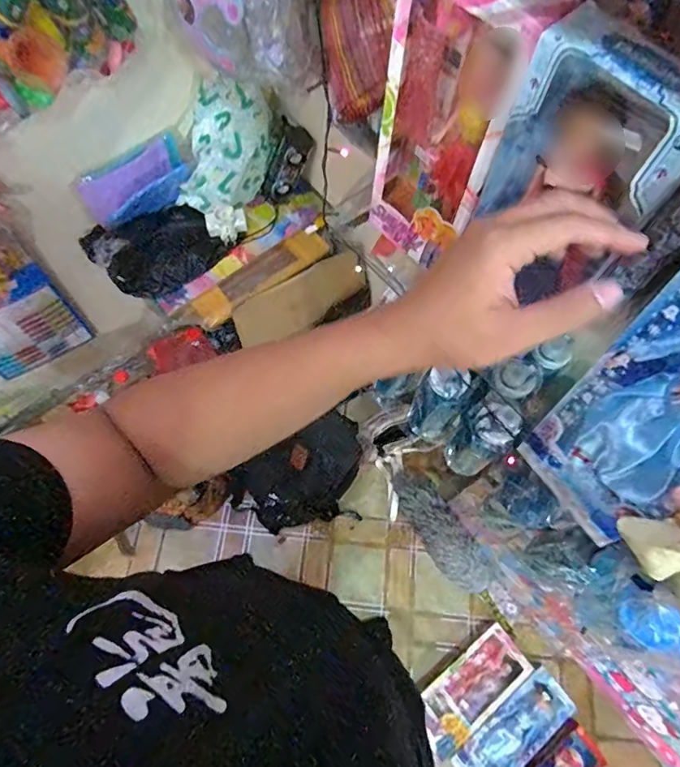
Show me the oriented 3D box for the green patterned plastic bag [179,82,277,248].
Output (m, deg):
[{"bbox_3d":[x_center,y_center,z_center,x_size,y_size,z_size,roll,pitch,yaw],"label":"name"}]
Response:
[{"bbox_3d":[-0.261,-0.488,1.089,0.151,0.276,0.191,37,71,13],"label":"green patterned plastic bag"}]

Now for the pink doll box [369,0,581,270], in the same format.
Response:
[{"bbox_3d":[0.106,-0.255,0.505,0.053,0.305,0.147,-38,73,-16],"label":"pink doll box"}]

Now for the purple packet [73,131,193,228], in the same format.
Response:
[{"bbox_3d":[-0.454,-0.448,1.096,0.233,0.127,0.055,-30,39,-7],"label":"purple packet"}]

